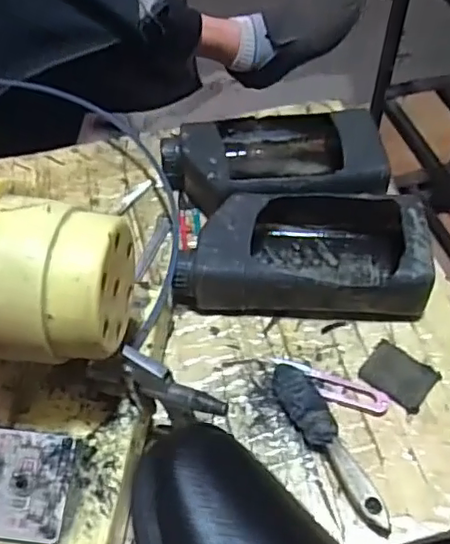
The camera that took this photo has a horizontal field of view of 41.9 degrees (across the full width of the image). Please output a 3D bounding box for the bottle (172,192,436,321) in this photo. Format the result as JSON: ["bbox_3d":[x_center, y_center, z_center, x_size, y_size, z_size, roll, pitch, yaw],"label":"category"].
[{"bbox_3d":[0.069,-0.022,0.543,0.221,0.059,0.122,0,53,3],"label":"bottle"}]

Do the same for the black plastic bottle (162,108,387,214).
[{"bbox_3d":[0.047,-0.117,0.615,0.215,0.061,0.127,-3,53,0],"label":"black plastic bottle"}]

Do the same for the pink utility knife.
[{"bbox_3d":[0.087,0.092,0.488,0.100,0.009,0.023,20,57,17],"label":"pink utility knife"}]

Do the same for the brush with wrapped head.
[{"bbox_3d":[0.079,0.130,0.451,0.030,0.023,0.145,-22,55,-13],"label":"brush with wrapped head"}]

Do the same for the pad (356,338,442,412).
[{"bbox_3d":[0.144,0.085,0.488,0.055,0.010,0.048,32,61,24],"label":"pad"}]

